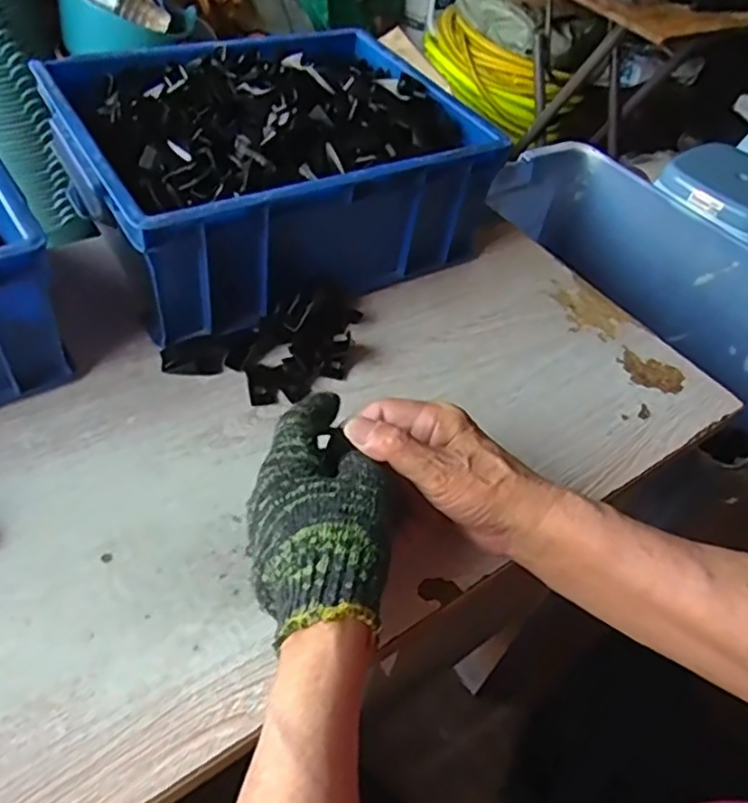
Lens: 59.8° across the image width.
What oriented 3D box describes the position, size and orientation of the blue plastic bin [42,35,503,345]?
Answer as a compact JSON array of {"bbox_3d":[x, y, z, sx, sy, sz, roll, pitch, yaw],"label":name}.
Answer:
[{"bbox_3d":[-0.088,-0.215,0.600,0.341,0.138,0.250,-22,56,-26],"label":"blue plastic bin"}]

